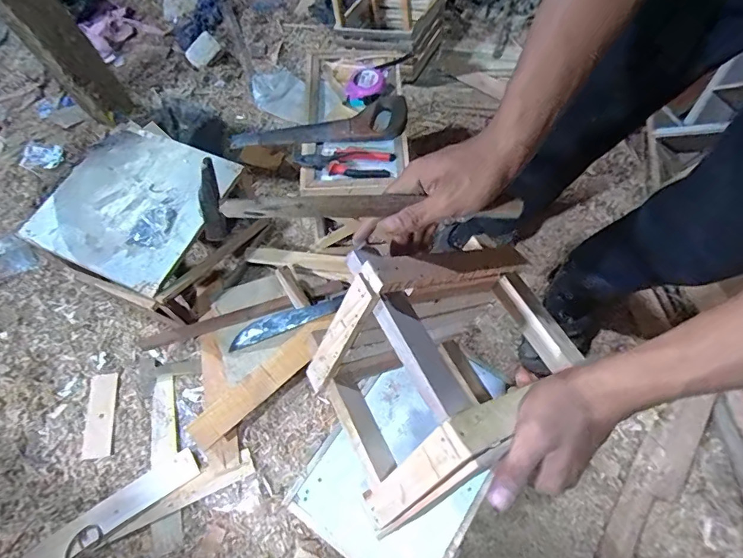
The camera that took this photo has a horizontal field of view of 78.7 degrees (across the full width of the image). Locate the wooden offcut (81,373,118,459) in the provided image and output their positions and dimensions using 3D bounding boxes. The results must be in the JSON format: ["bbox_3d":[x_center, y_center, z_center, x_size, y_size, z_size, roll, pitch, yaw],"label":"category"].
[{"bbox_3d":[-0.541,0.270,0.908,0.054,0.010,0.160,-7,62,-1],"label":"wooden offcut"}]

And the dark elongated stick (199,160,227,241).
[{"bbox_3d":[-0.134,-0.065,0.380,0.013,0.077,0.015,17,40,12],"label":"dark elongated stick"}]

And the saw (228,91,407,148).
[{"bbox_3d":[-0.098,-0.287,0.877,0.345,0.023,0.114,-15,66,-4],"label":"saw"}]

